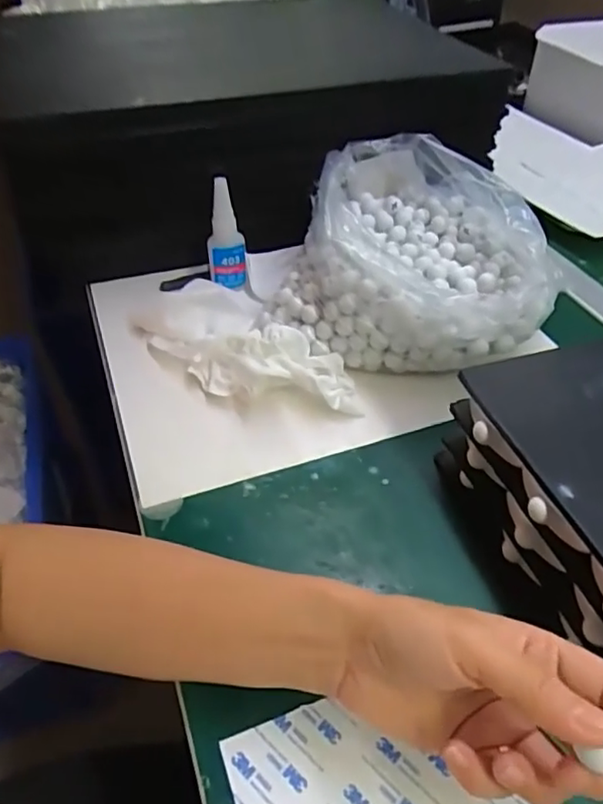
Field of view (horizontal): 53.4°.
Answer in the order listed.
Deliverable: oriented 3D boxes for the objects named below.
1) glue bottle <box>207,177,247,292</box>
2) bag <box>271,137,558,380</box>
[{"bbox_3d":[-0.069,-0.150,0.546,0.032,0.107,0.024,1,45,0],"label":"glue bottle"},{"bbox_3d":[0.095,-0.126,0.522,0.208,0.118,0.230,10,44,8],"label":"bag"}]

